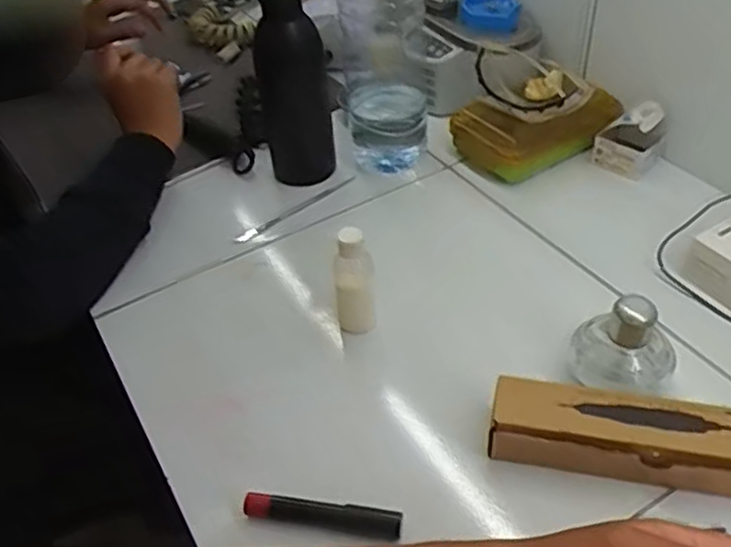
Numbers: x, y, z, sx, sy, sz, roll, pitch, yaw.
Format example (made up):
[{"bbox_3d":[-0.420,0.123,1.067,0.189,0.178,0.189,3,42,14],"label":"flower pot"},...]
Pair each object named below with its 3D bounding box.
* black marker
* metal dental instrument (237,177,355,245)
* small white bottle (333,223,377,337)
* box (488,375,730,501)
[{"bbox_3d":[-0.028,0.161,0.462,0.107,0.014,0.014,4,44,9],"label":"black marker"},{"bbox_3d":[-0.072,-0.069,0.740,0.153,0.009,0.014,-32,49,-26],"label":"metal dental instrument"},{"bbox_3d":[-0.009,0.009,0.562,0.030,0.095,0.029,-7,43,-2],"label":"small white bottle"},{"bbox_3d":[0.195,0.113,0.473,0.208,0.035,0.054,7,44,13],"label":"box"}]

